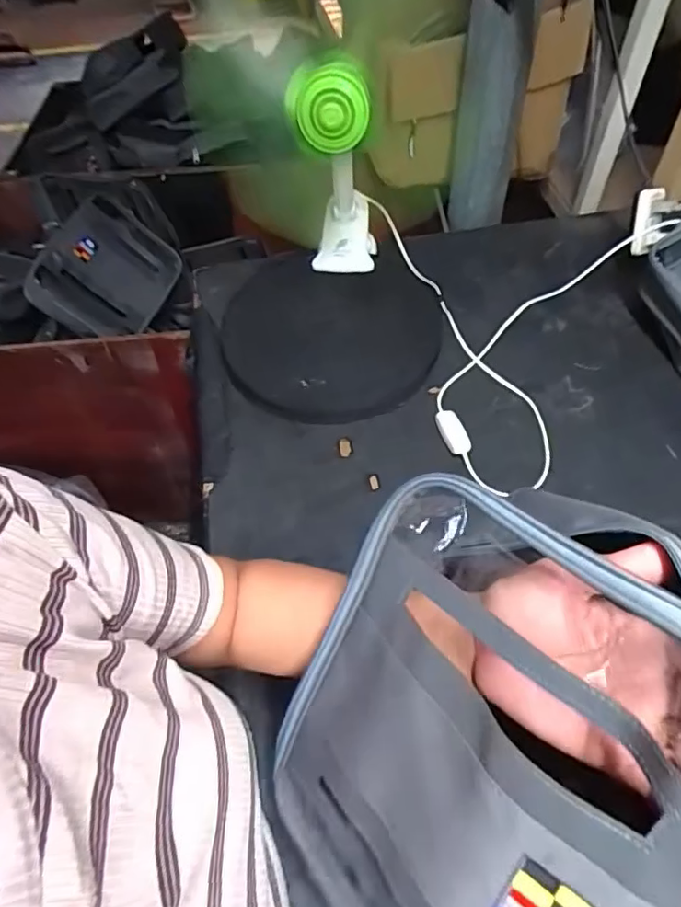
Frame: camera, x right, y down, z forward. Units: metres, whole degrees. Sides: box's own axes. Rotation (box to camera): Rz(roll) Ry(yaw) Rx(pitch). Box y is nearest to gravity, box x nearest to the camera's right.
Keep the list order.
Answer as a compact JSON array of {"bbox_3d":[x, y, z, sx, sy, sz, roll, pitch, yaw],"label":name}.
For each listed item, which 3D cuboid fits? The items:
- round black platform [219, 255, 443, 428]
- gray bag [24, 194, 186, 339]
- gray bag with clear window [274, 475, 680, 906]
[{"bbox_3d":[-0.015,-0.153,0.715,0.276,0.037,0.262,-1,53,2],"label":"round black platform"},{"bbox_3d":[-0.476,-0.371,1.142,0.060,0.229,0.278,-12,49,50],"label":"gray bag"},{"bbox_3d":[0.065,0.163,0.285,0.063,0.293,0.215,7,24,-41],"label":"gray bag with clear window"}]

